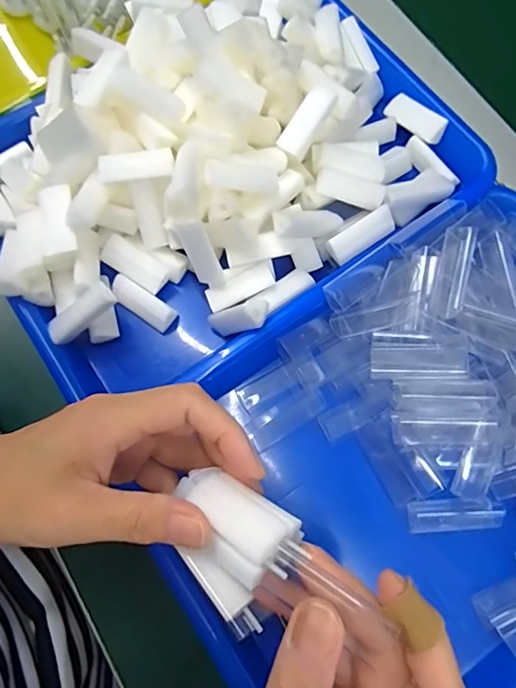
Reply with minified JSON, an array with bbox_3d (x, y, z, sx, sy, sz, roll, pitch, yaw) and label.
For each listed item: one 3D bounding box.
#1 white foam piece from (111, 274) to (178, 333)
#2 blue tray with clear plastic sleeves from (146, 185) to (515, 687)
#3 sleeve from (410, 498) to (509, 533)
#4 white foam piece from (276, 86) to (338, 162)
[{"bbox_3d":[-0.078,-0.027,0.337,0.046,0.012,0.018,33,76,9],"label":"white foam piece"},{"bbox_3d":[0.099,0.078,0.306,0.326,0.063,0.244,-34,78,-8],"label":"blue tray with clear plastic sleeves"},{"bbox_3d":[0.119,0.103,0.299,0.054,0.007,0.018,-4,73,-2],"label":"sleeve"},{"bbox_3d":[0.033,-0.144,0.324,0.016,0.021,0.045,43,115,10],"label":"white foam piece"}]

